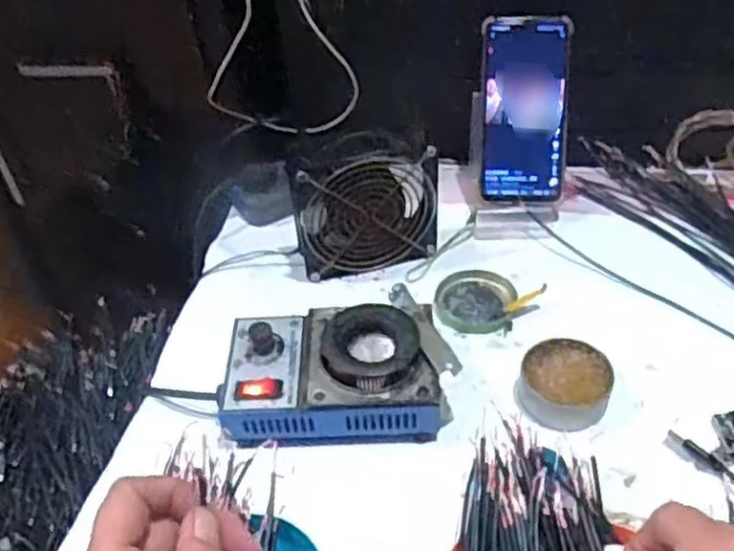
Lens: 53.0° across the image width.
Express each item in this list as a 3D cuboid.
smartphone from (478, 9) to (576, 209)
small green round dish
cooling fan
[{"bbox_3d":[0.143,-0.148,0.671,0.078,0.170,0.009,2,8,7],"label":"smartphone"},{"bbox_3d":[0.090,0.022,0.619,0.065,0.013,0.065,-3,44,3],"label":"small green round dish"},{"bbox_3d":[0.000,-0.059,0.627,0.119,0.114,0.036,-12,44,-7],"label":"cooling fan"}]

